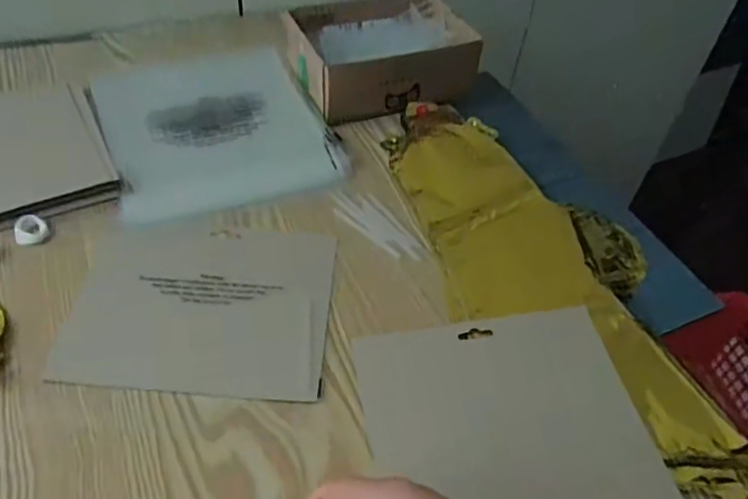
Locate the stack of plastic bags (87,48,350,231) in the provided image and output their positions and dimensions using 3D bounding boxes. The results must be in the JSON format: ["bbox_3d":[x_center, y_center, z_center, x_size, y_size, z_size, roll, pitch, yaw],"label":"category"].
[{"bbox_3d":[-0.163,-0.132,0.630,0.207,0.011,0.244,-16,51,-19],"label":"stack of plastic bags"}]

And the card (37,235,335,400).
[{"bbox_3d":[-0.130,0.042,0.483,0.189,0.005,0.155,4,47,-2],"label":"card"}]

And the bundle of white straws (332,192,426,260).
[{"bbox_3d":[0.005,-0.025,0.558,0.101,0.004,0.041,35,54,24],"label":"bundle of white straws"}]

